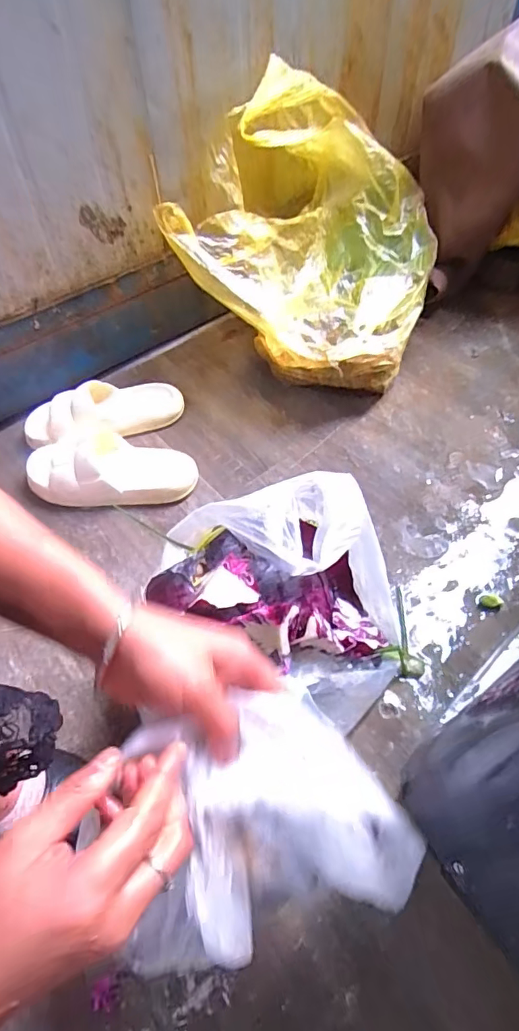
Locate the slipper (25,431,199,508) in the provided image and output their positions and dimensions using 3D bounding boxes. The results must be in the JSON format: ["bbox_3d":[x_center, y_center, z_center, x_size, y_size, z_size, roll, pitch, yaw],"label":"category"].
[{"bbox_3d":[-0.210,-0.074,0.706,0.231,0.079,0.111,-4,55,0],"label":"slipper"}]

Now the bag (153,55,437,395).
[{"bbox_3d":[0.095,-0.453,0.774,0.351,0.294,0.383,18,58,15],"label":"bag"}]

